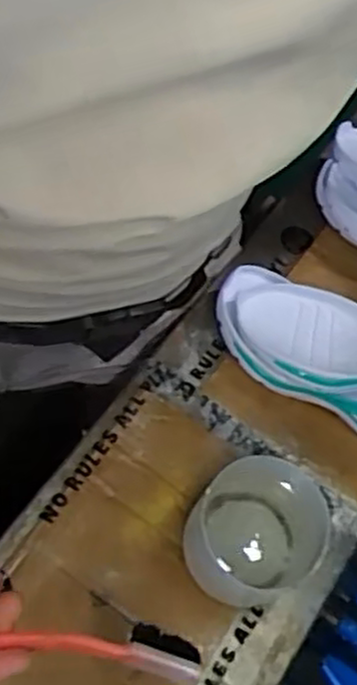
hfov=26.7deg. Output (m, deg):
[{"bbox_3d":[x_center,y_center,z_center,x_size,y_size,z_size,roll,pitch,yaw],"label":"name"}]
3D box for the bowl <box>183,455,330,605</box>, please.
[{"bbox_3d":[0.058,0.149,0.593,0.111,0.046,0.103,-21,69,-20],"label":"bowl"}]

